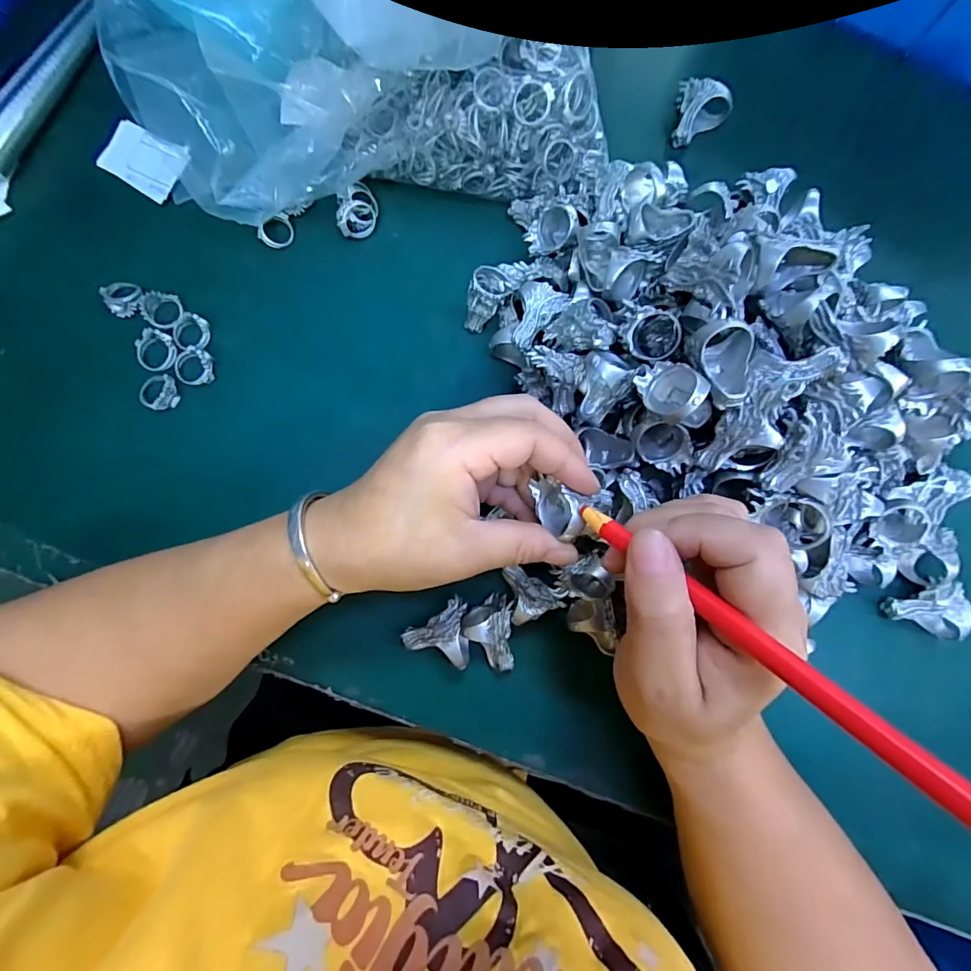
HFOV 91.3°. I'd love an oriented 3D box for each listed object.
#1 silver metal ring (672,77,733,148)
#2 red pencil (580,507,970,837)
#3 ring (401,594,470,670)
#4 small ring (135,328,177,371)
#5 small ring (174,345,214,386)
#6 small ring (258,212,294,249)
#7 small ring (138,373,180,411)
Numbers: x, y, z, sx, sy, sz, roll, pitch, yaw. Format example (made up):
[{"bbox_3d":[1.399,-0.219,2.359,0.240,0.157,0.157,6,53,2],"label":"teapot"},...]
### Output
[{"bbox_3d":[0.145,-0.249,0.316,0.034,0.020,0.037,7,81,-1],"label":"silver metal ring"},{"bbox_3d":[0.088,0.053,0.144,0.009,0.008,0.168,-41,47,-8],"label":"red pencil"},{"bbox_3d":[-0.022,0.078,0.260,0.037,0.023,0.033,23,81,1],"label":"ring"},{"bbox_3d":[-0.197,-0.081,0.281,0.024,0.008,0.023,0,81,-1],"label":"small ring"},{"bbox_3d":[-0.175,-0.072,0.284,0.022,0.004,0.023,0,81,-1],"label":"small ring"},{"bbox_3d":[-0.130,-0.160,0.298,0.017,0.008,0.023,34,82,4],"label":"small ring"},{"bbox_3d":[-0.194,-0.054,0.281,0.021,0.005,0.020,0,81,-1],"label":"small ring"}]

